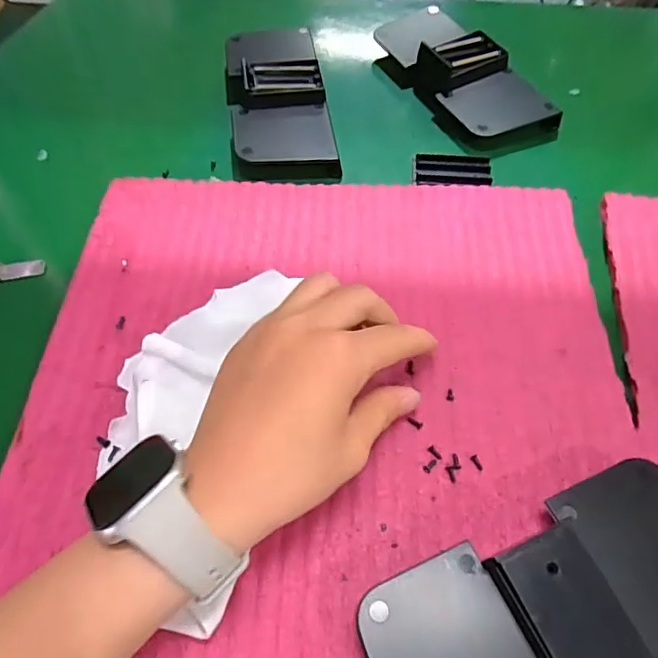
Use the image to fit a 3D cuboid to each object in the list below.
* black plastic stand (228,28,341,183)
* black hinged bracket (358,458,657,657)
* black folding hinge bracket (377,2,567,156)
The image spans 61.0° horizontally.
[{"bbox_3d":[-0.040,-0.177,0.421,0.070,0.028,0.148,-9,57,-6],"label":"black plastic stand"},{"bbox_3d":[0.094,0.113,0.231,0.161,0.032,0.069,-20,59,-12],"label":"black hinged bracket"},{"bbox_3d":[0.102,-0.205,0.442,0.075,0.031,0.161,-27,61,-16],"label":"black folding hinge bracket"}]

